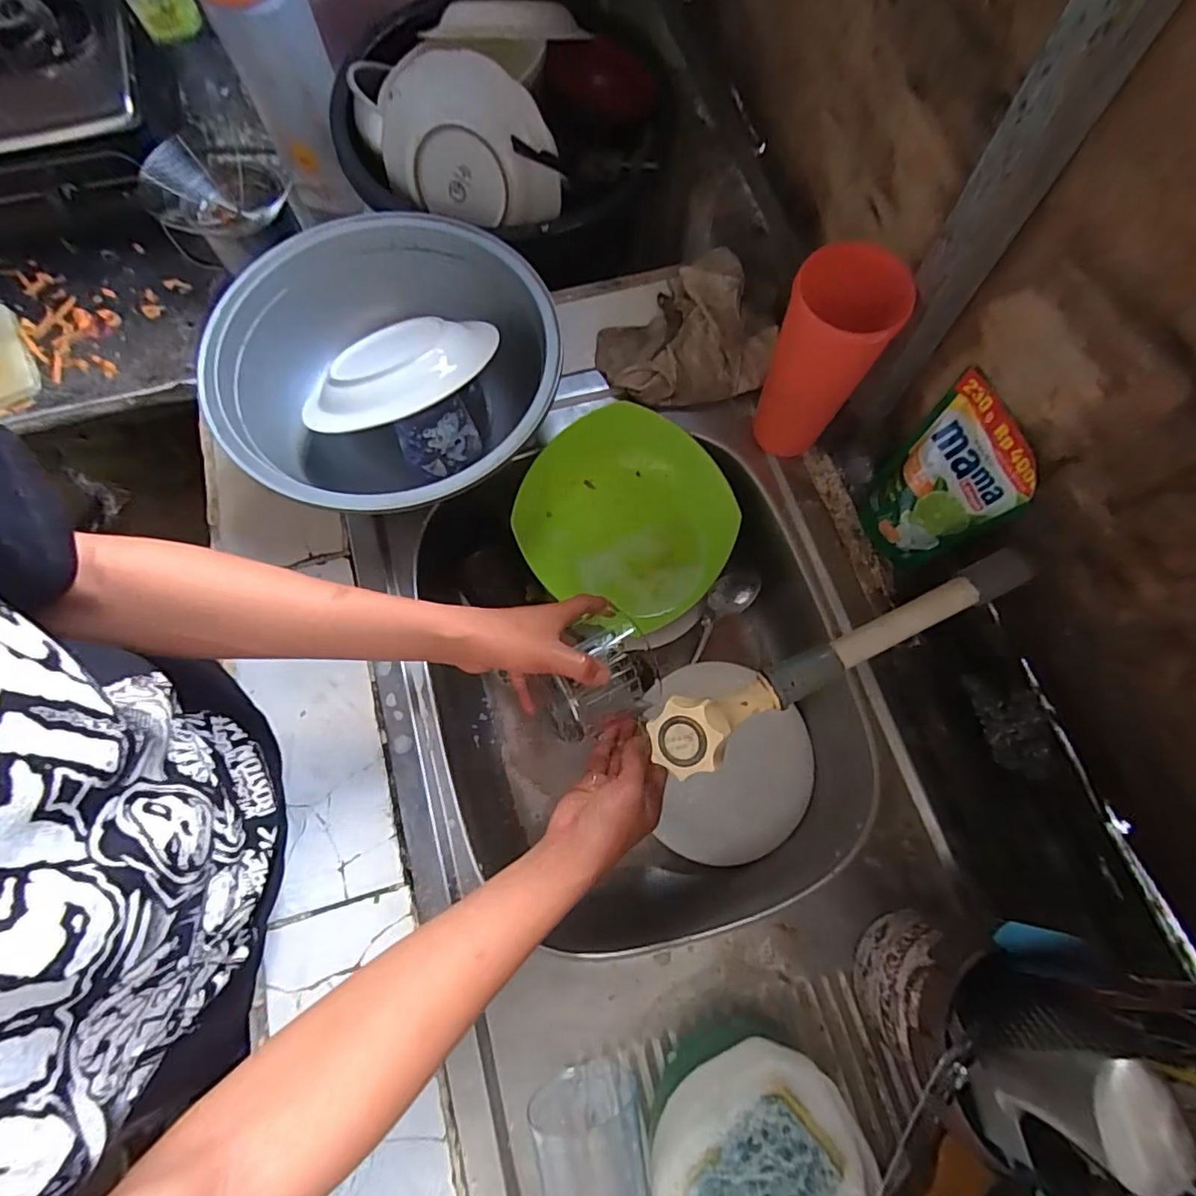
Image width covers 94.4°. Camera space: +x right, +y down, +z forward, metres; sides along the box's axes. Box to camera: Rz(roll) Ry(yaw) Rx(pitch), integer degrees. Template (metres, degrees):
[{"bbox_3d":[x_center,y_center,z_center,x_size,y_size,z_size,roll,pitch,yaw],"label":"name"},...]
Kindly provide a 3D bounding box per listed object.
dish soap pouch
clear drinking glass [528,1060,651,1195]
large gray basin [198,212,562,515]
[{"bbox_3d":[0.287,-0.097,0.482,0.043,0.157,0.105,-16,75,-6],"label":"dish soap pouch"},{"bbox_3d":[0.001,0.408,0.365,0.071,0.067,0.134,-9,74,-4],"label":"clear drinking glass"},{"bbox_3d":[-0.187,-0.203,0.525,0.292,0.100,0.295,0,74,-1],"label":"large gray basin"}]

